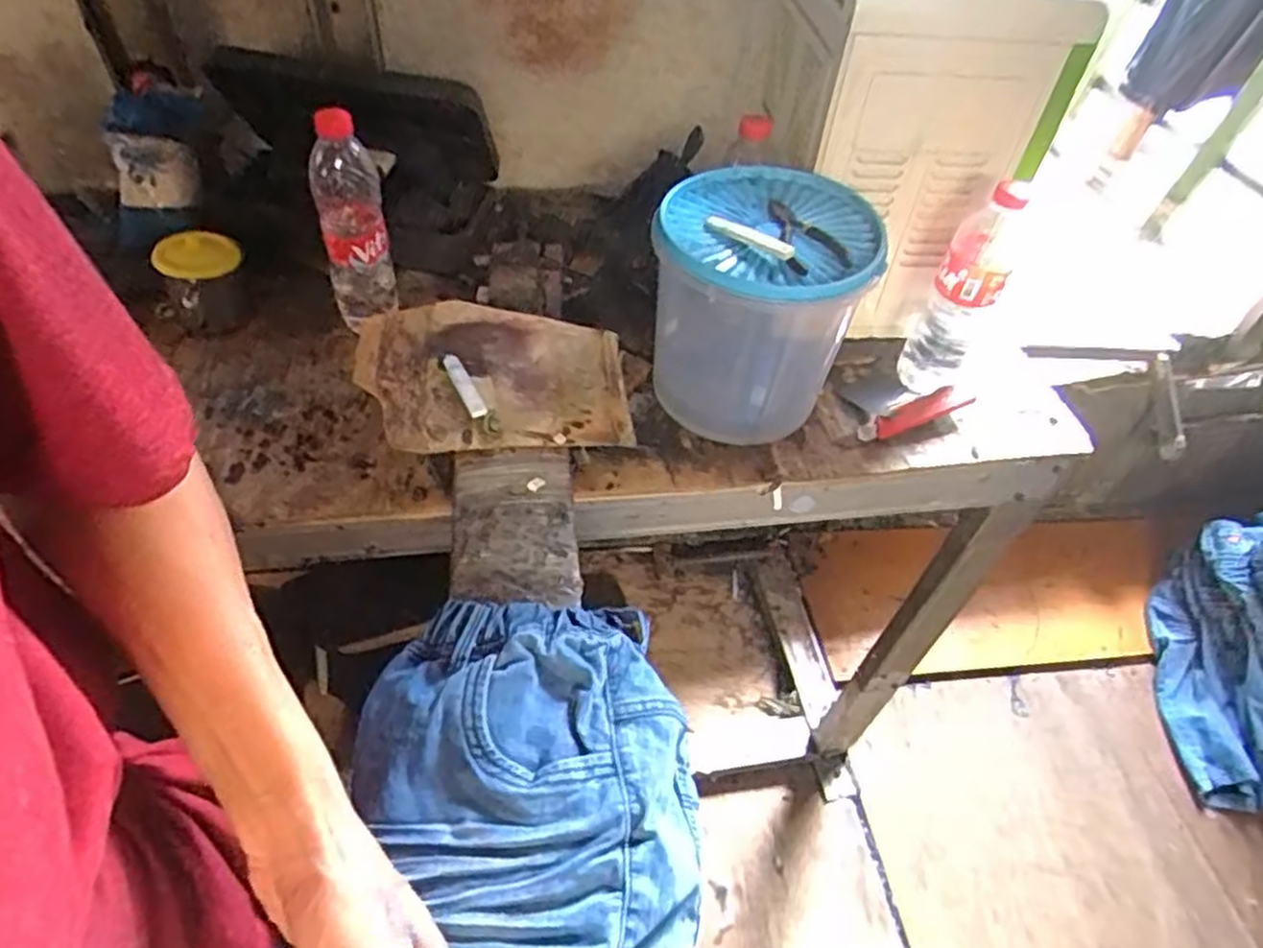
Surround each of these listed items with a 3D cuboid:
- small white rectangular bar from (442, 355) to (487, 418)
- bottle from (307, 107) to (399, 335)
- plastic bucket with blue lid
[{"bbox_3d":[-0.148,-0.079,0.673,0.014,0.006,0.082,-19,52,-21],"label":"small white rectangular bar"},{"bbox_3d":[-0.267,-0.236,0.733,0.062,0.204,0.075,-12,50,-15],"label":"bottle"},{"bbox_3d":[0.111,-0.148,0.718,0.183,0.198,0.170,3,48,-3],"label":"plastic bucket with blue lid"}]

